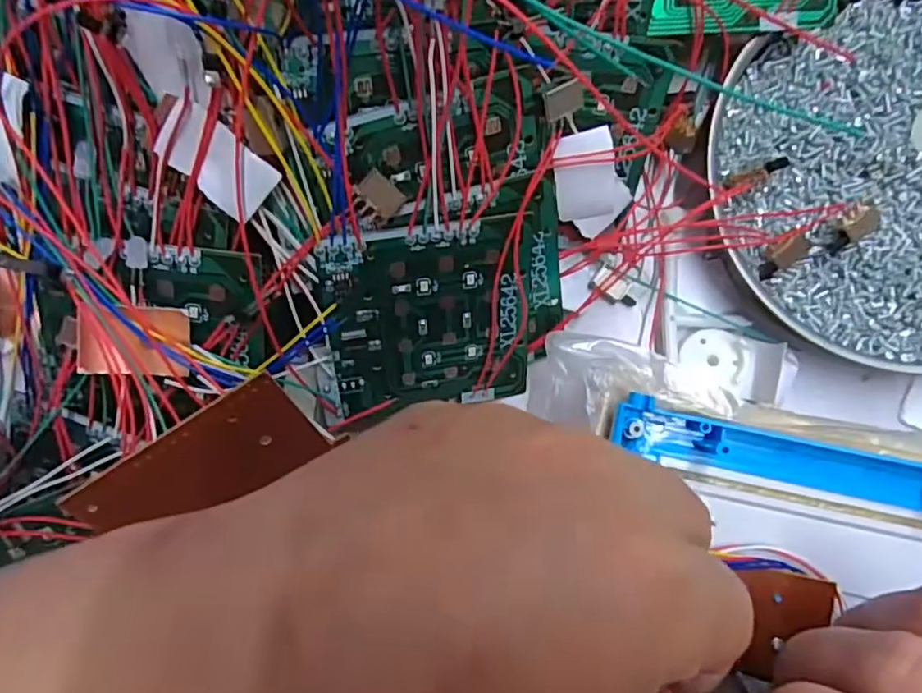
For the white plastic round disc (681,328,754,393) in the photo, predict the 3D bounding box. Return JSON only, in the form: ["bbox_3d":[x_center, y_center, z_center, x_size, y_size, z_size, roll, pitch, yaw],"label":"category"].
[{"bbox_3d":[0.091,0.005,0.224,0.023,0.005,0.021,0,86,6],"label":"white plastic round disc"}]

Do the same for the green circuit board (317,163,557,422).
[{"bbox_3d":[-0.005,-0.013,0.208,0.077,0.007,0.079,-7,126,-10],"label":"green circuit board"}]

